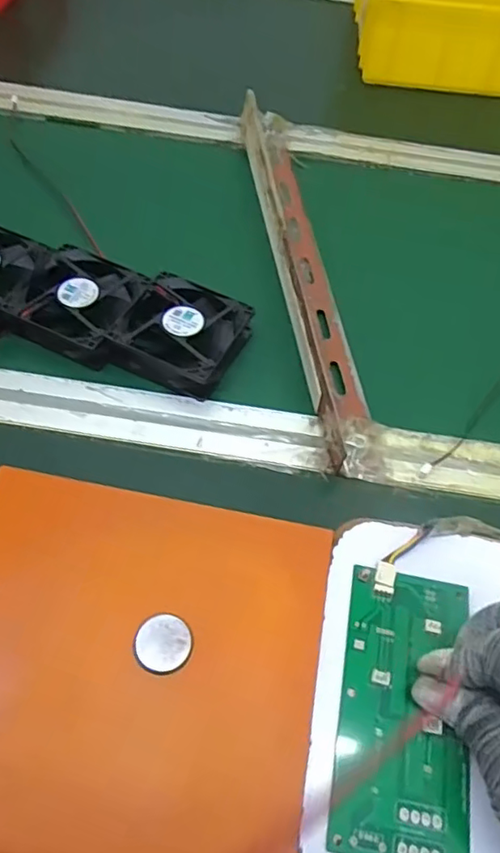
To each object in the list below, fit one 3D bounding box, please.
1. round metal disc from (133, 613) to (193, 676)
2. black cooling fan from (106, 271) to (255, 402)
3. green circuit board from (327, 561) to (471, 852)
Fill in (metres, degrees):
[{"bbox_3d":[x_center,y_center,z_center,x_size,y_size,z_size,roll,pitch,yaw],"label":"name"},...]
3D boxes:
[{"bbox_3d":[-0.044,0.111,0.299,0.028,0.004,0.029,2,58,-3],"label":"round metal disc"},{"bbox_3d":[-0.047,-0.067,0.423,0.081,0.027,0.080,26,60,12],"label":"black cooling fan"},{"bbox_3d":[0.078,0.140,0.296,0.064,0.007,0.134,8,60,2],"label":"green circuit board"}]

